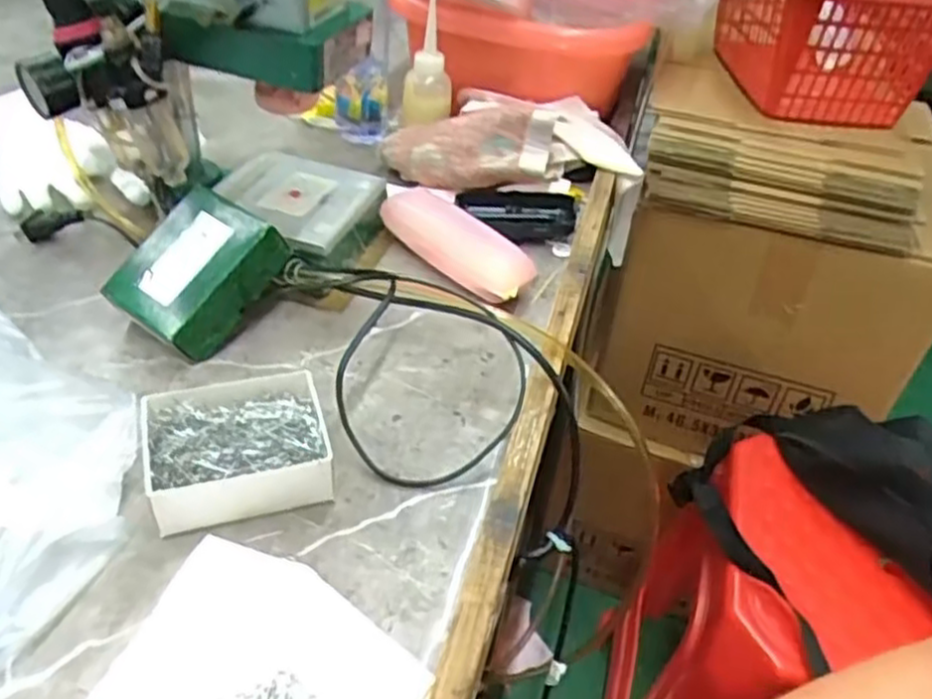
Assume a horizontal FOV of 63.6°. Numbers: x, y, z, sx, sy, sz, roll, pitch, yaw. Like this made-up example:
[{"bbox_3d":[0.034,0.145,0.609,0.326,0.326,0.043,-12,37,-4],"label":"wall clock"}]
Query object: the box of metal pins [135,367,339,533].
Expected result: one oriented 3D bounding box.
[{"bbox_3d":[-0.135,0.057,0.447,0.102,0.041,0.086,-8,43,-16],"label":"box of metal pins"}]

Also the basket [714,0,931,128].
[{"bbox_3d":[0.369,-0.341,0.801,0.206,0.168,0.303,8,41,2],"label":"basket"}]

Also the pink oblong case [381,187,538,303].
[{"bbox_3d":[-0.009,-0.091,0.634,0.153,0.046,0.053,35,48,29],"label":"pink oblong case"}]

